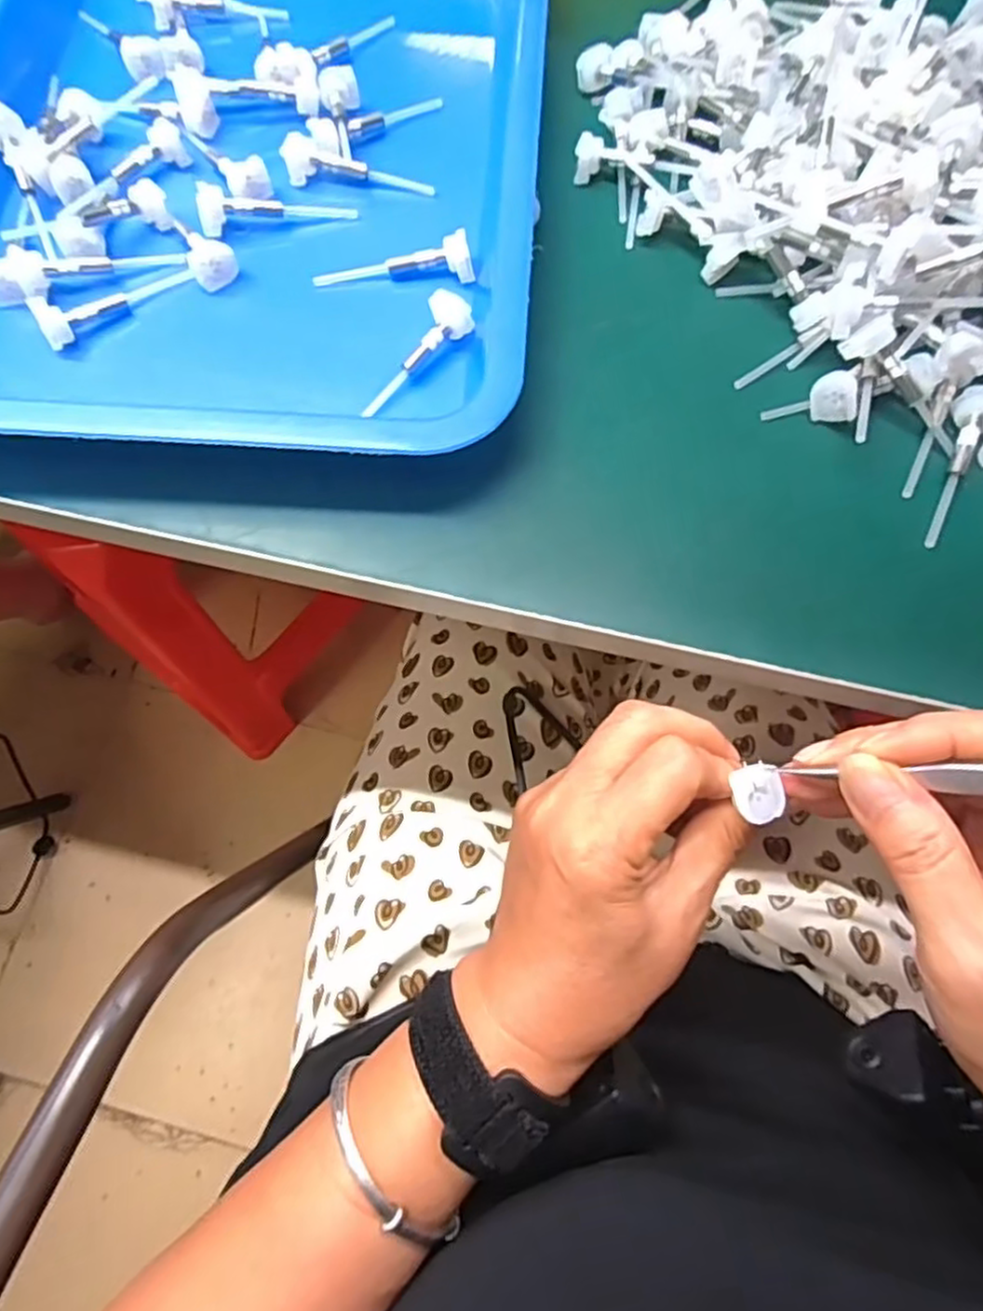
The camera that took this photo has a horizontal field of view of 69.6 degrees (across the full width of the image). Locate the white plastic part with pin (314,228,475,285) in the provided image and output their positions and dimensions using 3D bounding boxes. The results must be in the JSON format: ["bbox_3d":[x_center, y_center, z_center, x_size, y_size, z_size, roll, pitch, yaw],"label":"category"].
[{"bbox_3d":[-0.042,-0.167,0.301,0.068,0.015,0.016,-2,72,0],"label":"white plastic part with pin"}]

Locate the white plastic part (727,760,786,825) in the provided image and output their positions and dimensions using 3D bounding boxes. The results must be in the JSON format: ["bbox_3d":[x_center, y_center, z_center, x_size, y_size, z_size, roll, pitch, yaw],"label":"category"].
[{"bbox_3d":[0.092,0.046,0.239,0.015,0.004,0.019,-16,76,-3],"label":"white plastic part"}]

